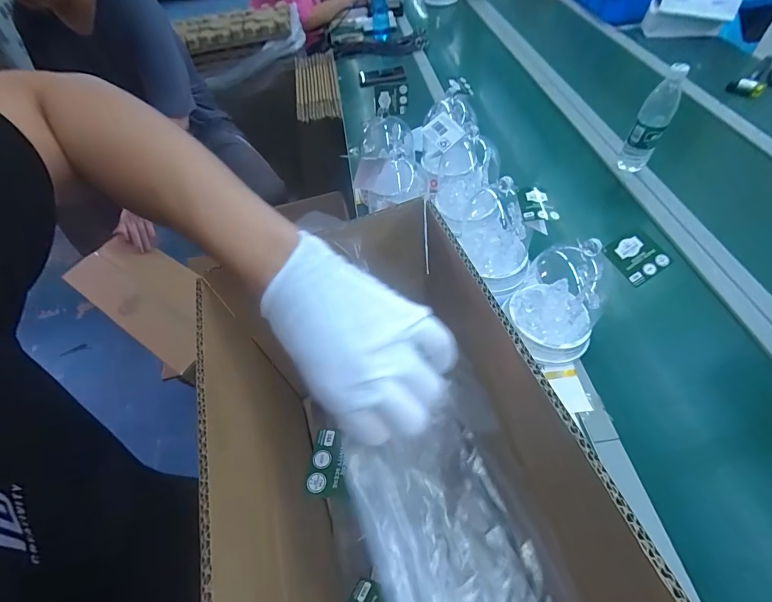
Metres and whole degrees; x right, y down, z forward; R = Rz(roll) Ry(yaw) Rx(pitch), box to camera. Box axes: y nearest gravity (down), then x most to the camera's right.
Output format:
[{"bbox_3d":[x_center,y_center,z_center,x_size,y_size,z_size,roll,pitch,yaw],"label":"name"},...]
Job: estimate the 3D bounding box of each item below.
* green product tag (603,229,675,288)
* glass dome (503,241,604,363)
[{"bbox_3d":[0.353,-0.063,0.526,0.065,0.009,0.068,-36,77,4],"label":"green product tag"},{"bbox_3d":[0.280,-0.004,0.603,0.144,0.188,0.131,28,61,24],"label":"glass dome"}]

